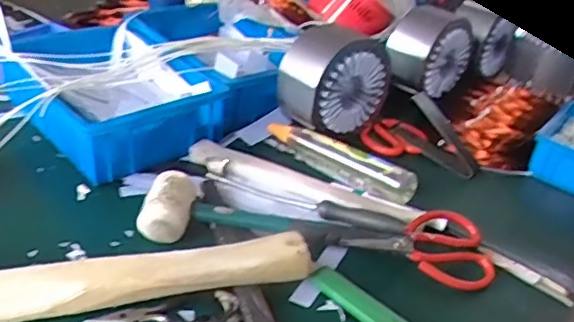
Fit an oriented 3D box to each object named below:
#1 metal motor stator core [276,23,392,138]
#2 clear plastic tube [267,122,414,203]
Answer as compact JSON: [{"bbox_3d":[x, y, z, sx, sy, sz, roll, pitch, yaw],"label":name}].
[{"bbox_3d":[0.066,-0.114,0.817,0.144,0.150,0.087,-21,41,-40],"label":"metal motor stator core"},{"bbox_3d":[0.063,-0.008,0.754,0.223,0.030,0.029,26,35,29],"label":"clear plastic tube"}]

